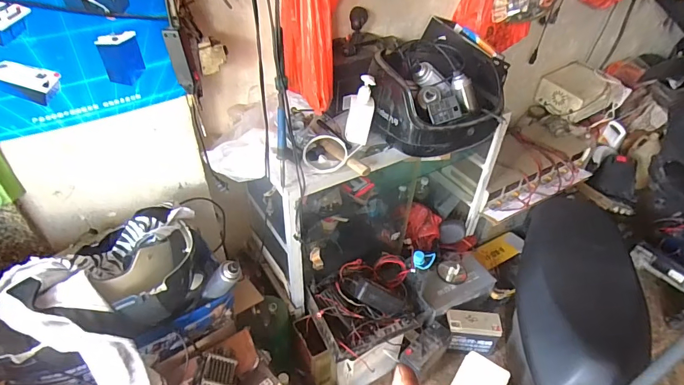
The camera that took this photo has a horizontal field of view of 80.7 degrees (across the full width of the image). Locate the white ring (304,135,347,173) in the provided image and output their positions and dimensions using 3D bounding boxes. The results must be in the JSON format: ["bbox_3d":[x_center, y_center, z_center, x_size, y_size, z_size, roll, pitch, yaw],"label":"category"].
[{"bbox_3d":[-0.042,-0.099,1.010,0.110,0.019,0.106,-1,71,3],"label":"white ring"}]

